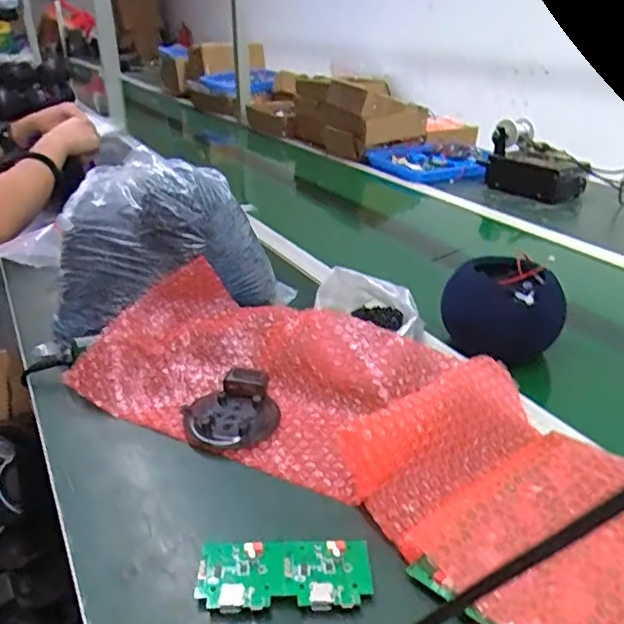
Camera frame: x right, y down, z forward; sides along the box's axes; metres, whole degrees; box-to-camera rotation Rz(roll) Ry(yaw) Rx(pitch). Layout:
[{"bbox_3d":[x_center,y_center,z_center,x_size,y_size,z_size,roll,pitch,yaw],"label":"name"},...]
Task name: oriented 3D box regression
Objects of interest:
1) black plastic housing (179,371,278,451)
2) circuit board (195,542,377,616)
[{"bbox_3d":[-0.078,0.092,0.558,0.086,0.019,0.095,-10,29,-18],"label":"black plastic housing"},{"bbox_3d":[-0.019,0.183,0.402,0.117,0.011,0.050,-1,28,-1],"label":"circuit board"}]

